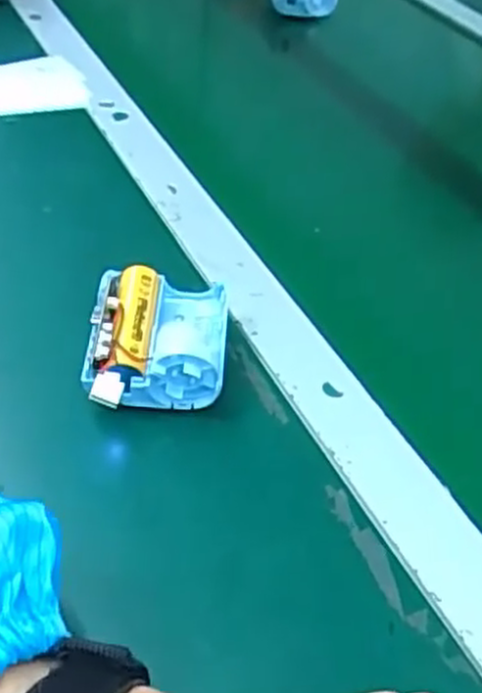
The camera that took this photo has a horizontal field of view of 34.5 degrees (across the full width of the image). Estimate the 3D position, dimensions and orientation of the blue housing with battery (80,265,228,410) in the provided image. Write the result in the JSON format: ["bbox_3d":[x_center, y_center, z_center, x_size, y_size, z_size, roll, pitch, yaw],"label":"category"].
[{"bbox_3d":[-0.042,-0.003,0.407,0.067,0.042,0.078,3,42,0],"label":"blue housing with battery"}]

